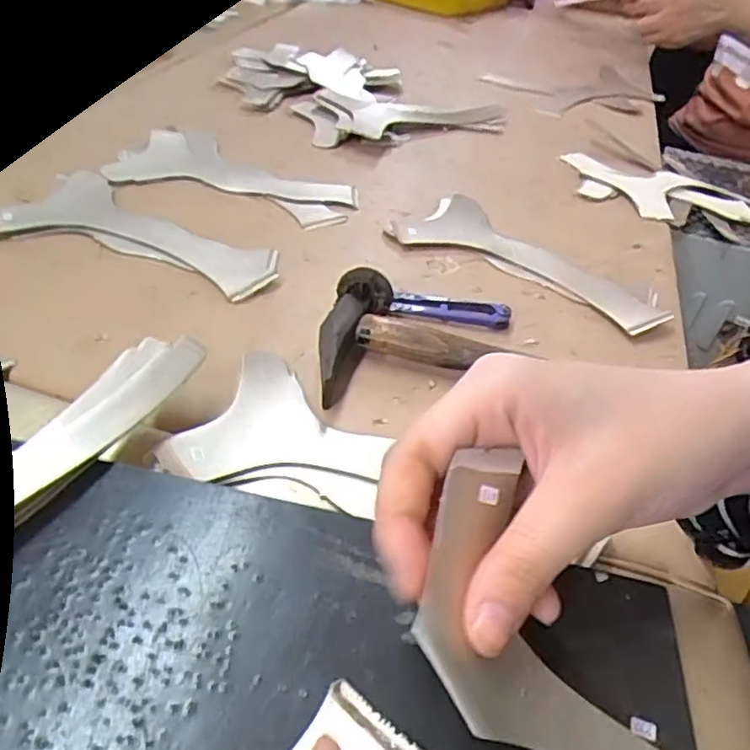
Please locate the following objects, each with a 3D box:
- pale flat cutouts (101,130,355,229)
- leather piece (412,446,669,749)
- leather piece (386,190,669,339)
[{"bbox_3d":[-0.112,-0.160,0.519,0.194,0.012,0.091,15,41,10],"label":"pale flat cutouts"},{"bbox_3d":[0.077,0.103,0.183,0.178,0.023,0.062,44,49,6],"label":"leather piece"},{"bbox_3d":[0.113,-0.084,0.459,0.194,0.010,0.091,30,46,23],"label":"leather piece"}]

